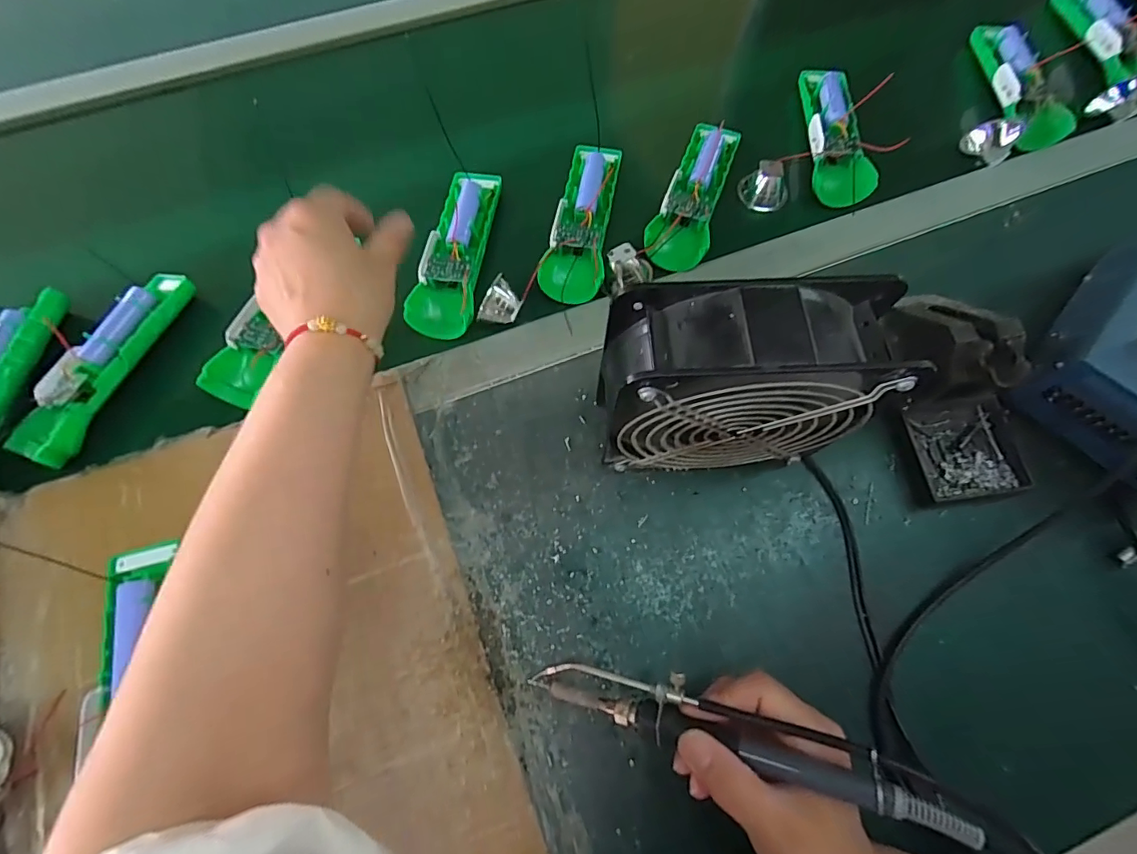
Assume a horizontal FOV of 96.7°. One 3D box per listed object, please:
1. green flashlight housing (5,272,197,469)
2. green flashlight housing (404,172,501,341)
[{"bbox_3d":[-0.354,-0.054,0.381,0.047,0.022,0.165,20,70,7],"label":"green flashlight housing"},{"bbox_3d":[-0.095,-0.145,0.424,0.052,0.034,0.157,6,69,2],"label":"green flashlight housing"}]

